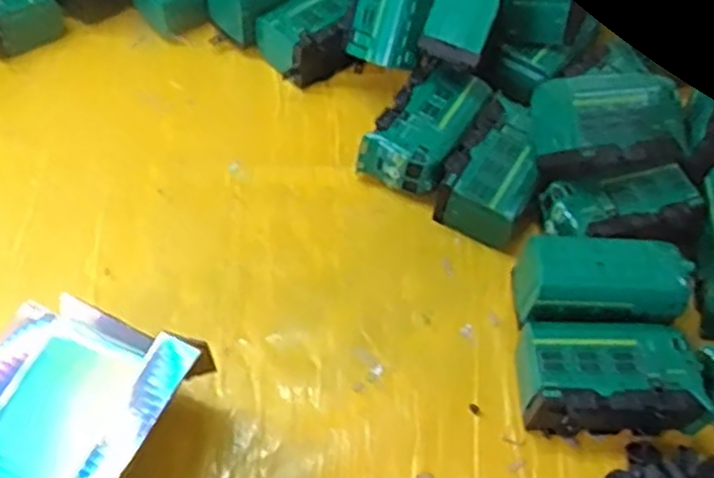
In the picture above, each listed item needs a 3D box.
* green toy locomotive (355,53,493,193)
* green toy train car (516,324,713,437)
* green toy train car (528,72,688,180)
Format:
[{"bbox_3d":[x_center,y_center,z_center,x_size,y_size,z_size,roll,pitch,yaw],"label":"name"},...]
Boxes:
[{"bbox_3d":[0.047,-0.073,0.505,0.056,0.041,0.095,27,58,14],"label":"green toy locomotive"},{"bbox_3d":[0.137,0.076,0.405,0.096,0.040,0.055,4,56,-2],"label":"green toy train car"},{"bbox_3d":[0.159,-0.071,0.459,0.097,0.045,0.058,-6,58,-9],"label":"green toy train car"}]

